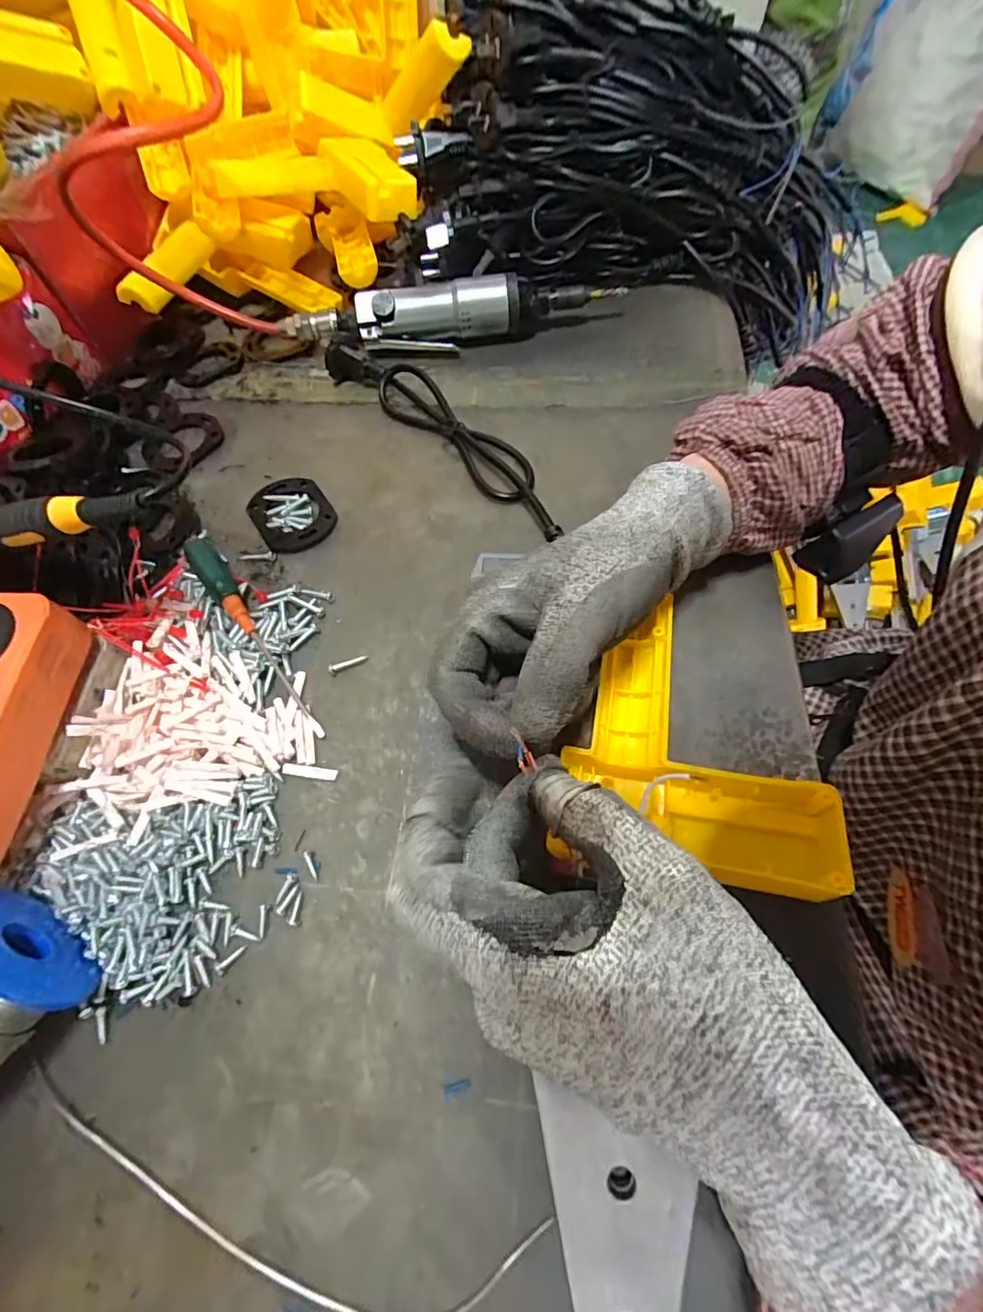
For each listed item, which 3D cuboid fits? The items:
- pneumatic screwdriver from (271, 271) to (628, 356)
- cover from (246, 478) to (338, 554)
[{"bbox_3d":[-0.034,-0.274,0.415,0.258,0.039,0.035,-3,62,1],"label":"pneumatic screwdriver"},{"bbox_3d":[-0.132,-0.094,0.342,0.048,0.010,0.058,-34,66,-14],"label":"cover"}]

